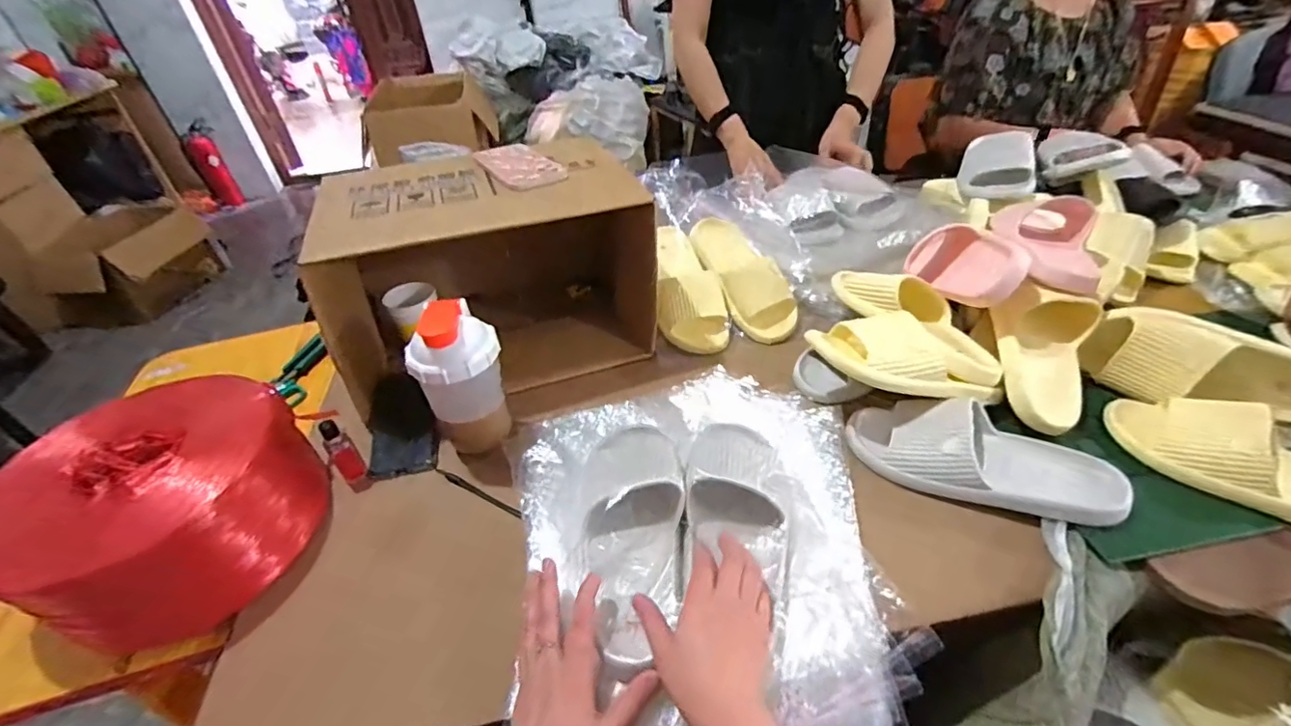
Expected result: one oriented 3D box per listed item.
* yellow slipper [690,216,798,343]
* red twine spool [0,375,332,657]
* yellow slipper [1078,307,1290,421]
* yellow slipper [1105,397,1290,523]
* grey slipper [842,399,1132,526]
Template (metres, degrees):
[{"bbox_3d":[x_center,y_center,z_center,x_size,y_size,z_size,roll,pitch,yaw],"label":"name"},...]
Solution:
[{"bbox_3d":[0.156,-0.155,0.886,0.116,0.072,0.264,-18,57,-15],"label":"yellow slipper"},{"bbox_3d":[-0.499,0.137,0.559,0.257,0.140,0.236,-3,39,3],"label":"red twine spool"},{"bbox_3d":[0.675,0.010,0.657,0.244,0.099,0.087,15,42,5],"label":"yellow slipper"},{"bbox_3d":[0.654,0.095,0.571,0.263,0.067,0.101,24,47,31],"label":"yellow slipper"},{"bbox_3d":[0.367,0.102,0.603,0.270,0.061,0.114,16,44,25],"label":"grey slipper"}]

